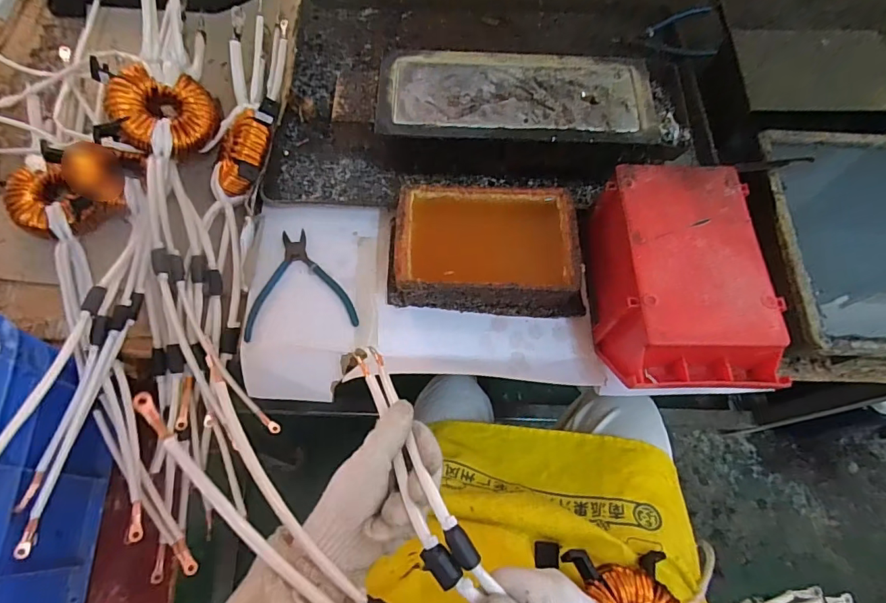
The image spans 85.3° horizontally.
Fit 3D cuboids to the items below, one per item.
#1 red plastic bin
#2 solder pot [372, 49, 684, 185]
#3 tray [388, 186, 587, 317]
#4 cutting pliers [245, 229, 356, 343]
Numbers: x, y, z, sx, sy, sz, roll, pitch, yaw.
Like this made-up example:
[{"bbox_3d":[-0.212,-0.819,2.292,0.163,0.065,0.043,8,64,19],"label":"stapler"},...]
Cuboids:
[{"bbox_3d":[0.253,-0.020,0.524,0.151,0.105,0.237,1,66,-1],"label":"red plastic bin"},{"bbox_3d":[0.110,-0.237,0.633,0.381,0.085,0.164,0,66,-2],"label":"solder pot"},{"bbox_3d":[0.053,-0.060,0.562,0.223,0.065,0.136,1,66,-1],"label":"tray"},{"bbox_3d":[-0.173,-0.025,0.575,0.124,0.005,0.134,-9,67,-5],"label":"cutting pliers"}]

